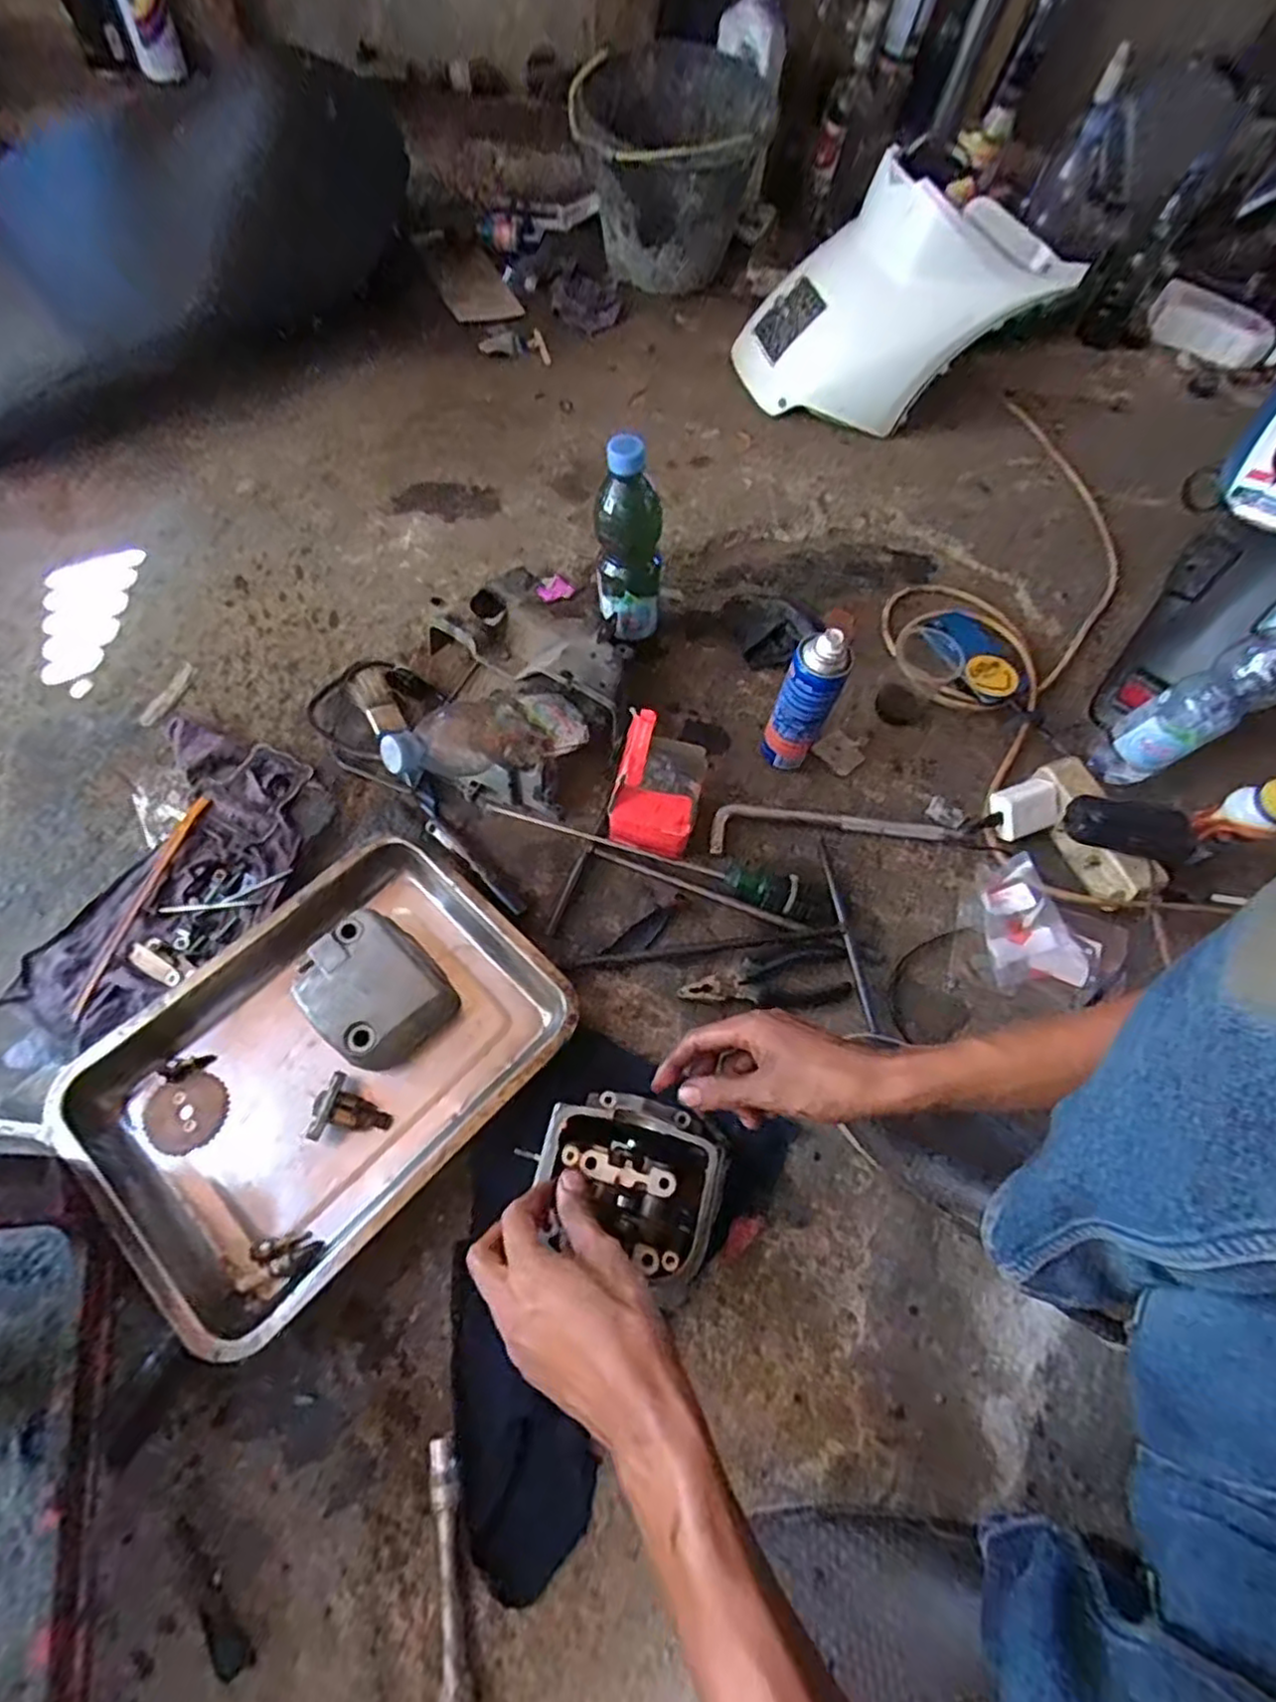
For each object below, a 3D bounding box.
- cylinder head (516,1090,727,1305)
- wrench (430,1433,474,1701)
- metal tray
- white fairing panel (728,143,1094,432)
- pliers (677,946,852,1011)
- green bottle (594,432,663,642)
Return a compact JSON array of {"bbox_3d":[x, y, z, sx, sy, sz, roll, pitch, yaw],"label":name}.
[{"bbox_3d":[-0.008,0.243,0.510,0.134,0.080,0.122,18,65,5],"label":"cylinder head"},{"bbox_3d":[-0.124,0.476,0.452,0.018,0.019,0.144,-10,66,-7],"label":"wrench"},{"bbox_3d":[-0.253,0.170,0.569,0.258,0.054,0.346,41,70,15],"label":"metal tray"},{"bbox_3d":[0.326,-0.714,0.913,0.353,0.241,0.229,40,69,15],"label":"white fairing panel"},{"bbox_3d":[0.118,0.121,0.628,0.154,0.010,0.052,-7,65,-6],"label":"pliers"},{"bbox_3d":[-0.009,-0.301,0.686,0.064,0.203,0.055,3,64,-6],"label":"green bottle"}]

